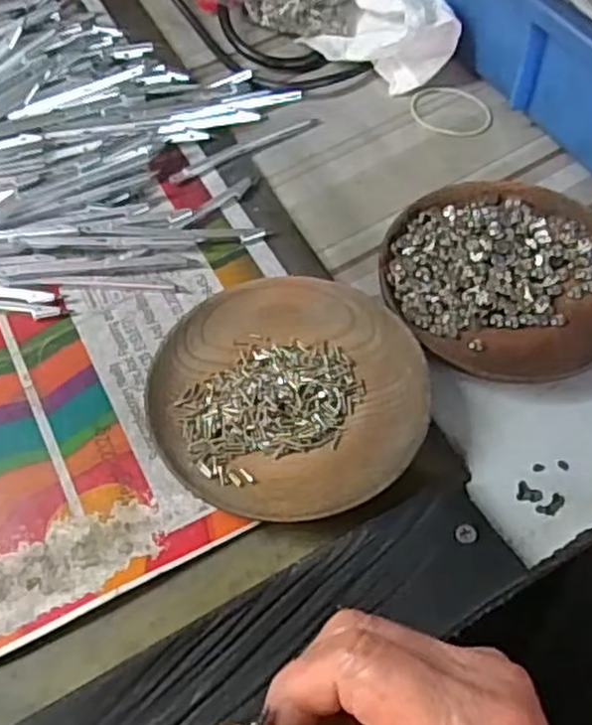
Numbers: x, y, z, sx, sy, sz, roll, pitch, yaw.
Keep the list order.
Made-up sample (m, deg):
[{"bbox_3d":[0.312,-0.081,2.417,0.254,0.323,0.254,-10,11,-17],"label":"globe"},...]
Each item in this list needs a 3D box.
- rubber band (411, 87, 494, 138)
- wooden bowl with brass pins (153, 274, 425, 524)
[{"bbox_3d":[0.090,-0.146,0.433,0.039,0.004,0.047,-27,61,-16],"label":"rubber band"},{"bbox_3d":[-0.004,0.013,0.320,0.111,0.018,0.116,0,57,0],"label":"wooden bowl with brass pins"}]

